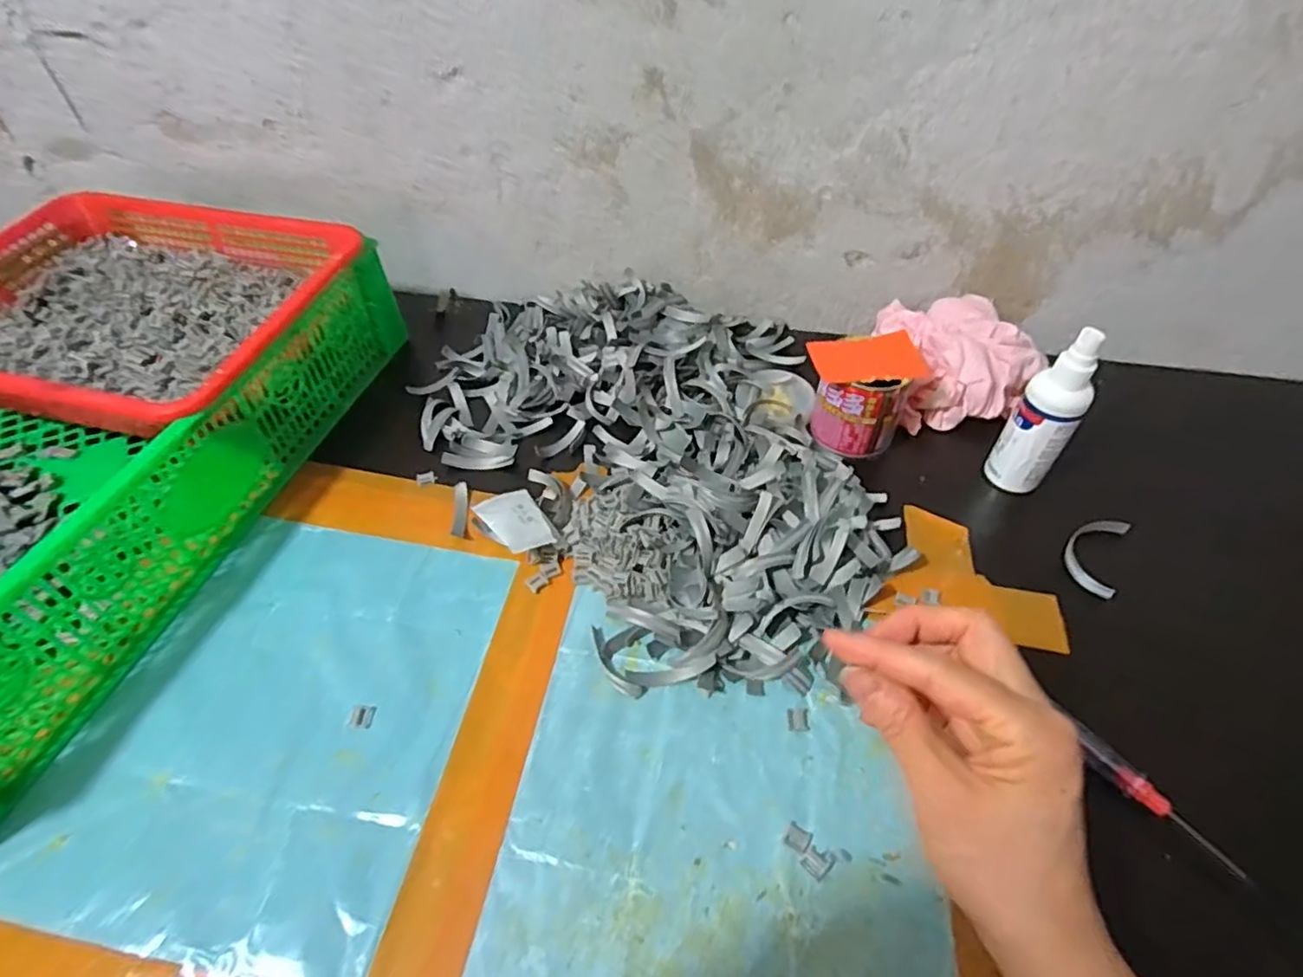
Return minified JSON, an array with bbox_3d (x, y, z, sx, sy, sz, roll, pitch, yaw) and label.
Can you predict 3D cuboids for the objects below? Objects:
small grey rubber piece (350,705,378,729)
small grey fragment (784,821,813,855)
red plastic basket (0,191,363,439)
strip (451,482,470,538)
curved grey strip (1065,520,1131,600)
[{"bbox_3d":[-0.165,0.131,0.373,0.013,0.004,0.012,5,49,4],"label":"small grey rubber piece"},{"bbox_3d":[0.075,0.178,0.332,0.012,0.004,0.012,27,55,22],"label":"small grey fragment"},{"bbox_3d":[-0.396,-0.143,0.516,0.295,0.069,0.252,10,49,10],"label":"red plastic basket"},{"bbox_3d":[-0.138,0.014,0.473,0.010,0.004,0.049,-4,49,-3],"label":"strip"},{"bbox_3d":[0.305,0.046,0.450,0.031,0.012,0.068,25,54,20],"label":"curved grey strip"}]

